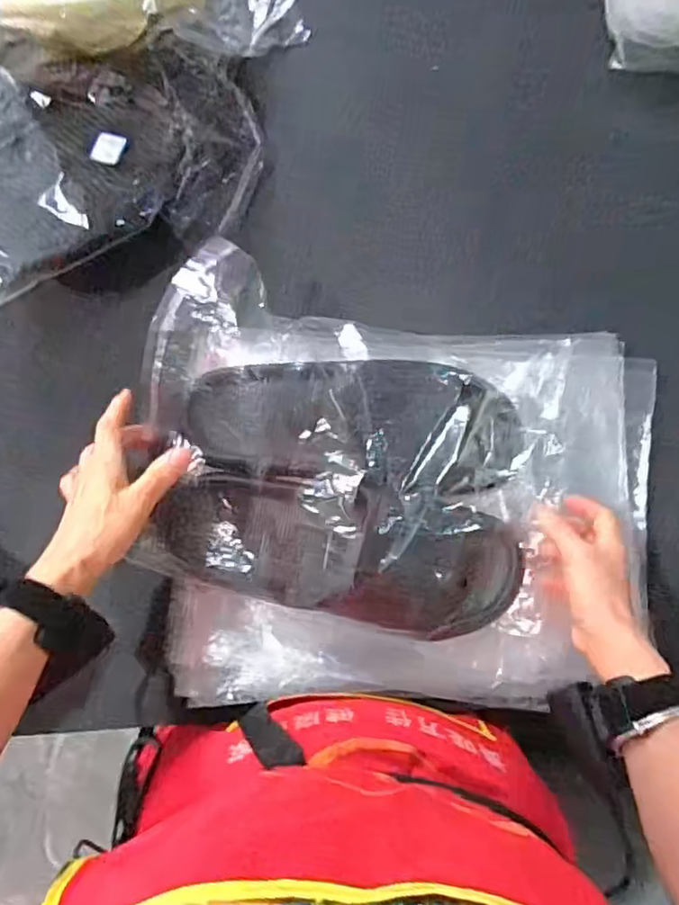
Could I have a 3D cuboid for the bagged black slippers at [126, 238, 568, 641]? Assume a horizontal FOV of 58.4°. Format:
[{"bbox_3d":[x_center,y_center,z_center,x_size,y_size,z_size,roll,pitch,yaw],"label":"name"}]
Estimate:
[{"bbox_3d":[0.015,0.003,0.475,0.331,0.099,0.245,14,80,0],"label":"bagged black slippers"}]

